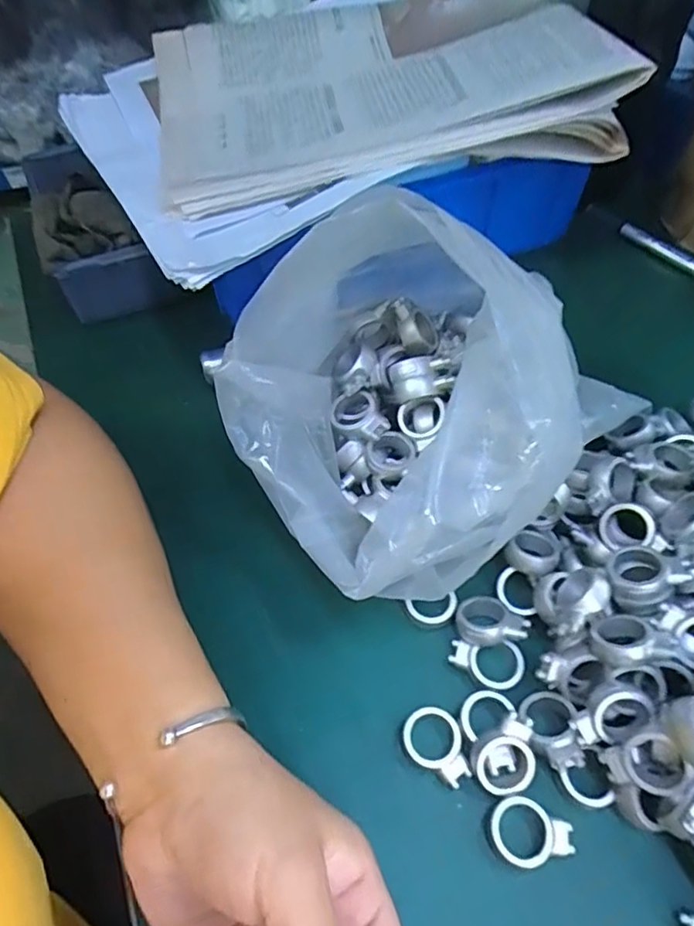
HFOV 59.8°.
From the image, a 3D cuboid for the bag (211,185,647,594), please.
[{"bbox_3d":[0.014,-0.031,0.287,0.138,0.136,0.151,-20,57,-12],"label":"bag"}]

